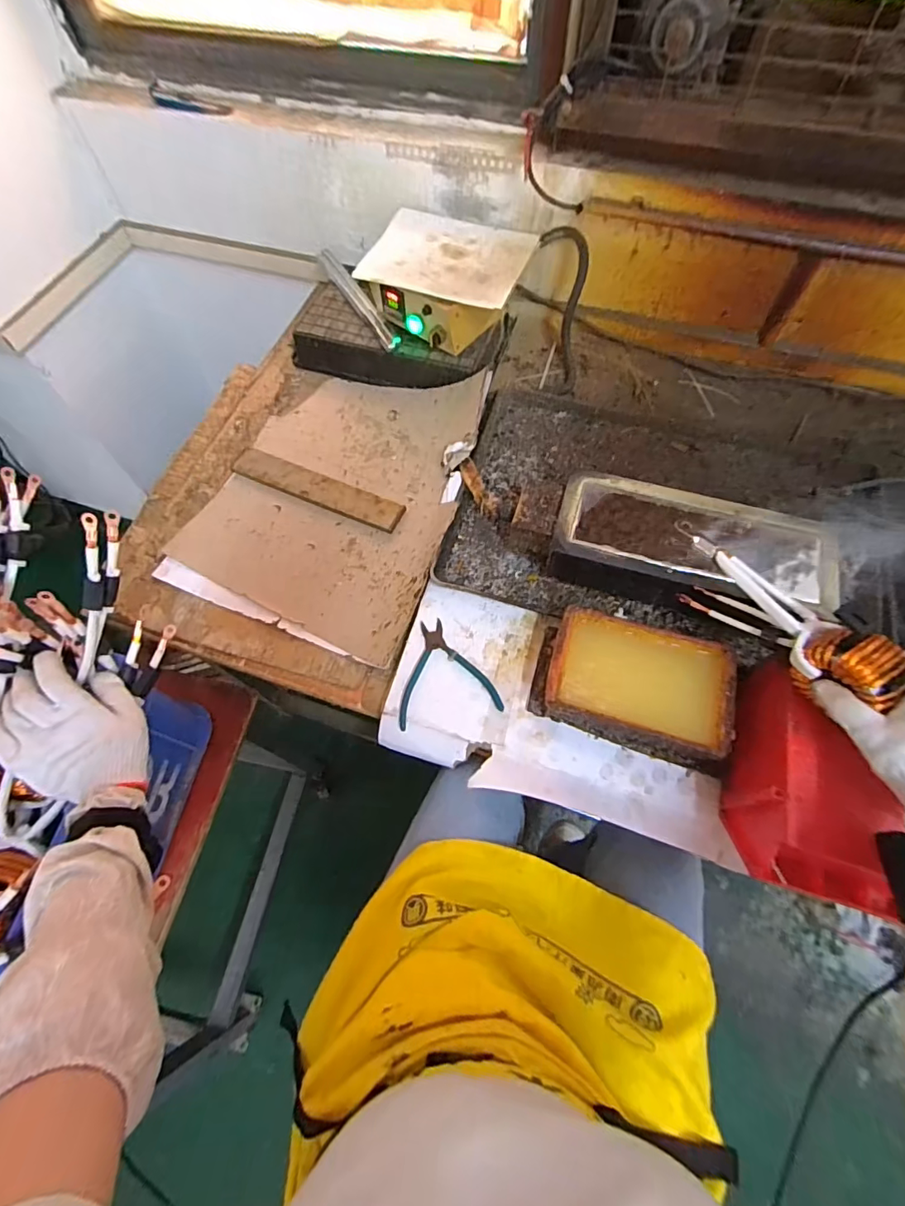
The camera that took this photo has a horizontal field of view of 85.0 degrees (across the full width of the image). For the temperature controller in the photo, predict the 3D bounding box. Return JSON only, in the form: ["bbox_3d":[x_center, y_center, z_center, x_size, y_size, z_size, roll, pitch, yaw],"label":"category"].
[{"bbox_3d":[-0.007,-0.546,0.839,0.254,0.090,0.211,23,67,12],"label":"temperature controller"}]

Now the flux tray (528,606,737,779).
[{"bbox_3d":[0.210,0.096,0.586,0.211,0.072,0.136,14,65,8],"label":"flux tray"}]

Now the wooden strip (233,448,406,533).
[{"bbox_3d":[-0.214,-0.181,0.782,0.288,0.008,0.049,22,78,8],"label":"wooden strip"}]

